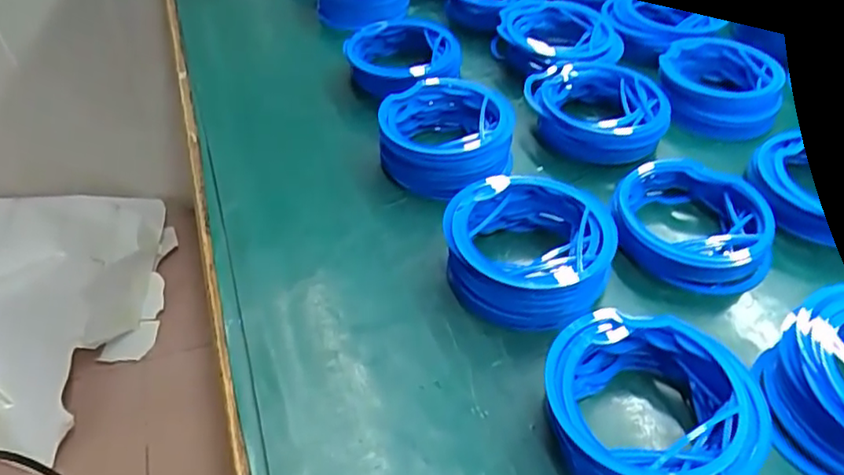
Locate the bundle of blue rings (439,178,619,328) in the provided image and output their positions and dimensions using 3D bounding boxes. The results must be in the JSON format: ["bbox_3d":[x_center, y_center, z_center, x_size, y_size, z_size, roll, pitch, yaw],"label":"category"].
[{"bbox_3d":[0.066,0.006,0.393,0.102,0.040,0.099,7,44,7],"label":"bundle of blue rings"}]

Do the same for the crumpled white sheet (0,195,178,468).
[{"bbox_3d":[-0.844,0.108,1.253,0.581,0.232,0.558,7,45,8],"label":"crumpled white sheet"}]

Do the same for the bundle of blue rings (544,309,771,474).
[{"bbox_3d":[0.112,0.087,0.312,0.102,0.037,0.101,9,44,9],"label":"bundle of blue rings"}]

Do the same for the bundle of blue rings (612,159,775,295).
[{"bbox_3d":[0.180,-0.012,0.421,0.098,0.030,0.095,15,46,15],"label":"bundle of blue rings"}]

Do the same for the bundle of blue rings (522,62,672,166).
[{"bbox_3d":[0.138,-0.100,0.505,0.109,0.038,0.099,4,44,4],"label":"bundle of blue rings"}]

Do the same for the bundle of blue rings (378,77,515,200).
[{"bbox_3d":[0.018,-0.074,0.475,0.100,0.045,0.094,5,44,5],"label":"bundle of blue rings"}]

